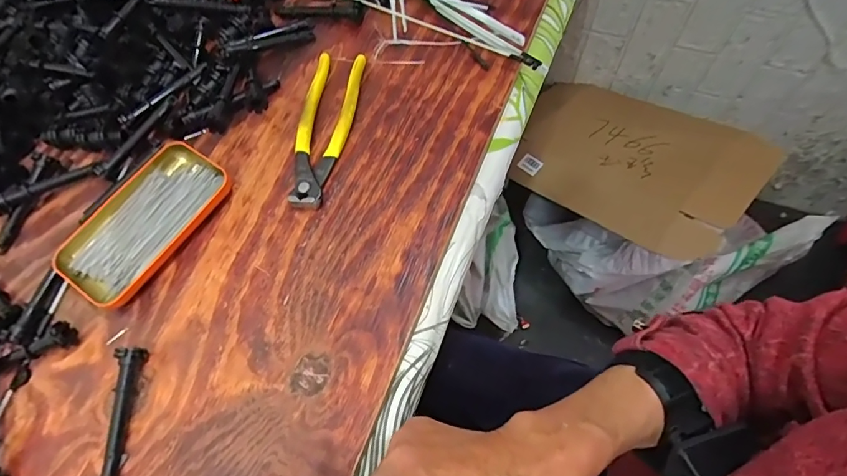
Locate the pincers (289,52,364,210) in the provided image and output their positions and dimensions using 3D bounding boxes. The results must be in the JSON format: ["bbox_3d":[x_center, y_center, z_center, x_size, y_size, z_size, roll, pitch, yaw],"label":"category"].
[{"bbox_3d":[-0.090,-0.101,0.426,0.047,0.017,0.161,6,67,7],"label":"pincers"}]

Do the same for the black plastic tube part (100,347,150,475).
[{"bbox_3d":[-0.214,0.125,0.332,0.014,0.018,0.092,-1,66,4],"label":"black plastic tube part"}]

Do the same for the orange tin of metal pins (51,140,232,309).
[{"bbox_3d":[-0.234,-0.016,0.395,0.081,0.016,0.140,33,72,17],"label":"orange tin of metal pins"}]

